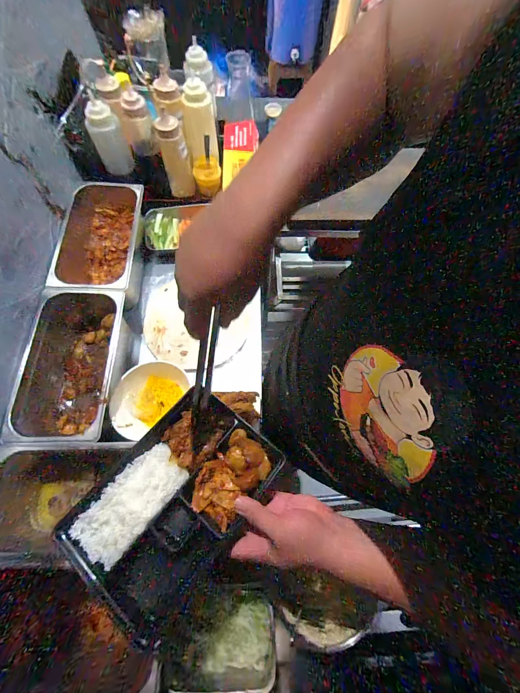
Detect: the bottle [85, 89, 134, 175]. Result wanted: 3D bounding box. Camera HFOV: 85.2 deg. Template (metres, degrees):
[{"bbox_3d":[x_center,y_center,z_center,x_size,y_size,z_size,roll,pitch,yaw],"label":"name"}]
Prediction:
[{"bbox_3d":[-0.382,-0.522,0.711,0.075,0.138,0.067,-30,70,-12],"label":"bottle"}]

